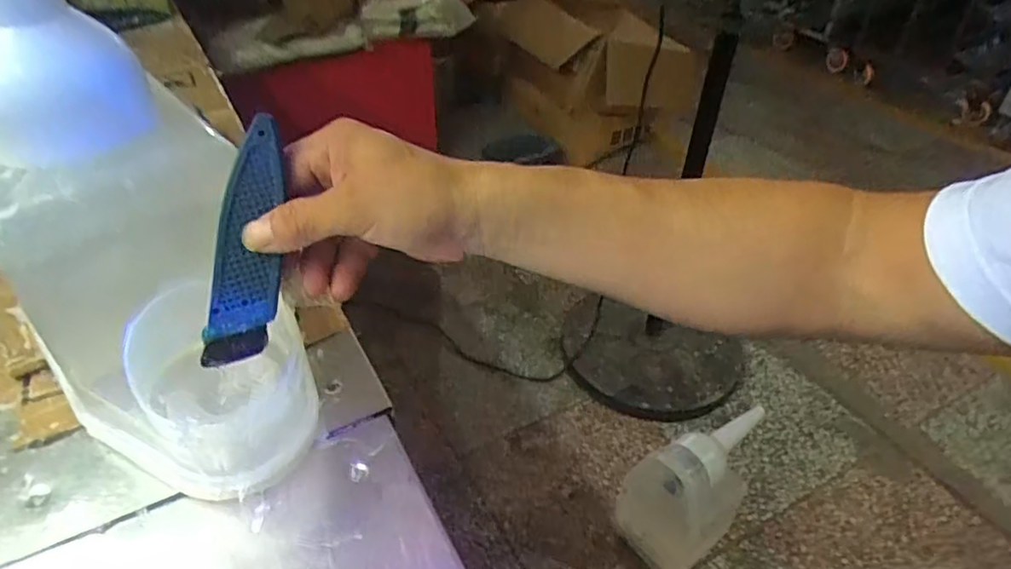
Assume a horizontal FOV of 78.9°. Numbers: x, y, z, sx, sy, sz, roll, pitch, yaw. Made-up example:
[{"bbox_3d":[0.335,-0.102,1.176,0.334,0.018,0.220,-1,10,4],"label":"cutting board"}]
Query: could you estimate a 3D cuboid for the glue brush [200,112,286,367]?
[{"bbox_3d":[-0.136,-0.021,0.331,0.033,0.133,0.008,10,9,-18],"label":"glue brush"}]

